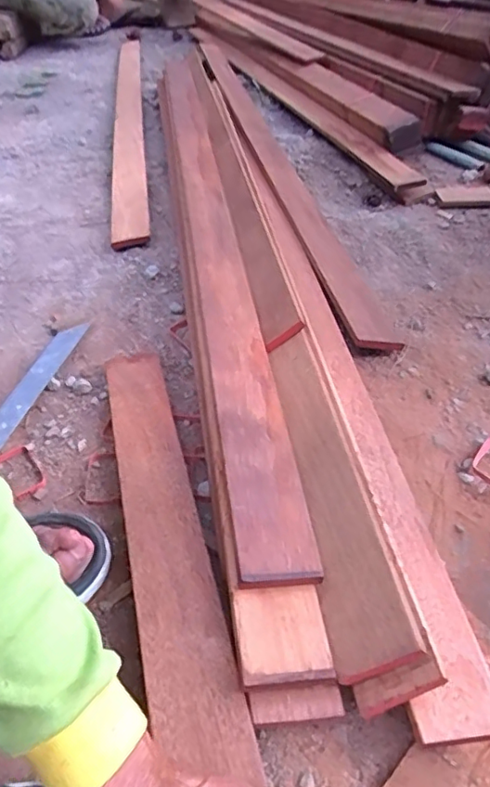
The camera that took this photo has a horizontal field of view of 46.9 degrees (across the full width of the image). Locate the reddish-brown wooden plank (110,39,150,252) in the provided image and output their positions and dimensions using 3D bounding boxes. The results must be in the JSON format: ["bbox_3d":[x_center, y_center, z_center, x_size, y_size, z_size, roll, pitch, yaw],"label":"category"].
[{"bbox_3d":[-0.288,-0.699,1.385,0.067,0.019,1.307,-10,43,-3],"label":"reddish-brown wooden plank"}]

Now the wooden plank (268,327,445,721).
[{"bbox_3d":[0.073,0.069,0.502,0.066,0.044,0.379,-10,46,-2],"label":"wooden plank"}]

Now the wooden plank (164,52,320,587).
[{"bbox_3d":[-0.063,-0.301,0.888,0.076,0.042,1.306,-9,43,-2],"label":"wooden plank"}]

